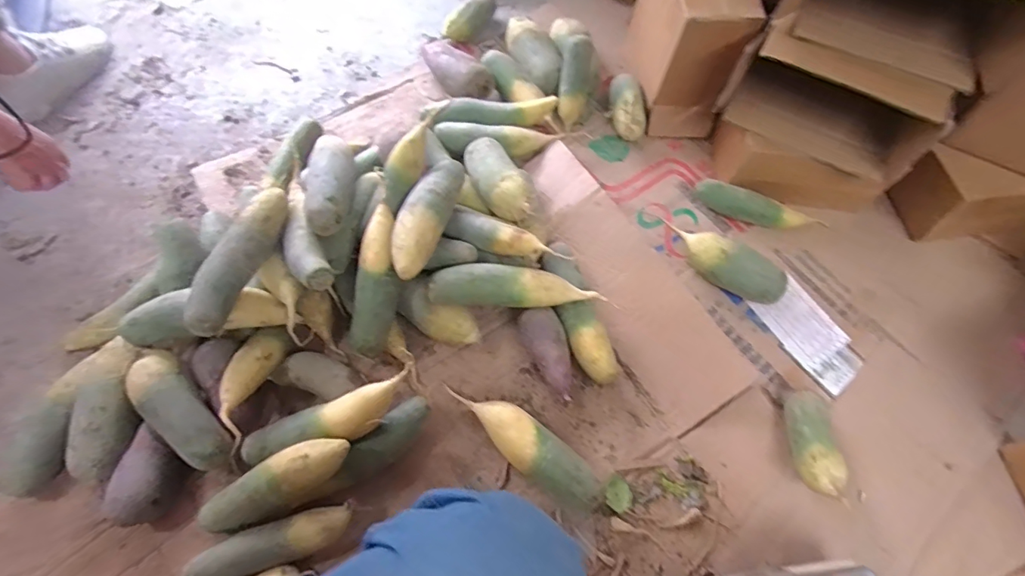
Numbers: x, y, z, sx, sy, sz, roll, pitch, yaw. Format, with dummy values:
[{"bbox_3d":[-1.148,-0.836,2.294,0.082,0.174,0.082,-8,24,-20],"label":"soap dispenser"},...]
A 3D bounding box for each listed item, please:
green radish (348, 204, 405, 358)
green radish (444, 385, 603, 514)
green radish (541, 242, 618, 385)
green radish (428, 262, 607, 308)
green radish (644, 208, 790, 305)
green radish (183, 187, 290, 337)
[{"bbox_3d":[-0.188,-0.008,0.665,0.059,0.047,0.204,5,89,-1],"label":"green radish"},{"bbox_3d":[0.016,0.214,0.658,0.248,0.067,0.066,37,69,14],"label":"green radish"},{"bbox_3d":[0.098,0.039,0.739,0.065,0.064,0.230,-18,67,-10],"label":"green radish"},{"bbox_3d":[0.008,-0.004,0.682,0.250,0.055,0.055,1,65,-2],"label":"green radish"},{"bbox_3d":[0.338,-0.052,0.788,0.234,0.079,0.068,36,69,13],"label":"green radish"},{"bbox_3d":[-0.356,-0.041,0.622,0.054,0.048,0.210,23,66,8],"label":"green radish"}]

